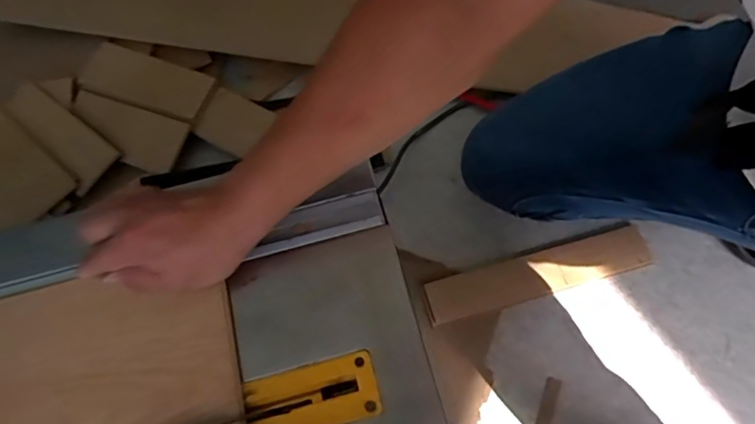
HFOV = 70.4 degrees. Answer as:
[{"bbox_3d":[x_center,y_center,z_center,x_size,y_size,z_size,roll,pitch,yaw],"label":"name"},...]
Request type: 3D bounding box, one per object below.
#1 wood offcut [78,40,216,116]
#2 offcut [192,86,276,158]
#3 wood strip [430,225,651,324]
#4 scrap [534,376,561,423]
[{"bbox_3d":[-0.367,-0.212,0.854,0.189,0.018,0.082,16,65,-4],"label":"wood offcut"},{"bbox_3d":[-0.225,-0.140,0.830,0.104,0.014,0.089,26,68,14],"label":"offcut"},{"bbox_3d":[0.215,0.084,0.725,0.303,0.013,0.062,-15,64,-5],"label":"wood strip"},{"bbox_3d":[0.206,0.243,0.655,0.016,0.004,0.083,20,67,12],"label":"scrap"}]

